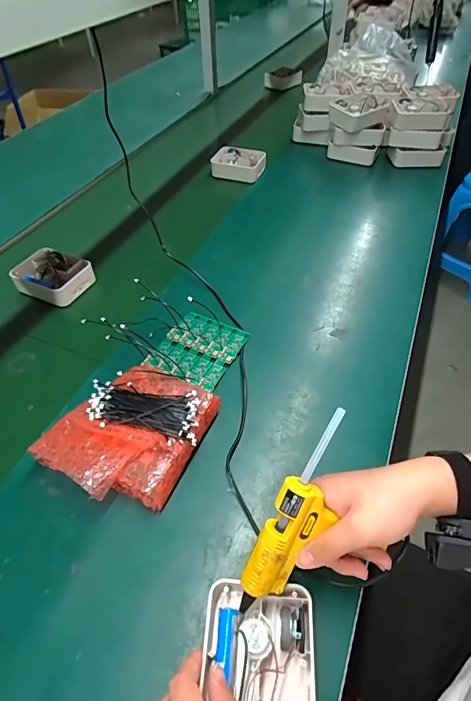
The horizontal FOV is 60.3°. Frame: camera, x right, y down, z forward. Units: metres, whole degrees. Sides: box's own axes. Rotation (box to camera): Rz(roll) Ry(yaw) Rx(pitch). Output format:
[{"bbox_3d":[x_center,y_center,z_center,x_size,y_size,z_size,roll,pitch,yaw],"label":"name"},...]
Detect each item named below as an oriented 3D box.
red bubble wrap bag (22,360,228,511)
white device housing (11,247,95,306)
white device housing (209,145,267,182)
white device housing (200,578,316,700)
[{"bbox_3d":[-0.134,0.104,0.533,0.172,0.061,0.189,23,54,21],"label":"red bubble wrap bag"},{"bbox_3d":[-0.346,-0.141,0.773,0.127,0.040,0.106,24,54,22],"label":"white device housing"},{"bbox_3d":[0.010,-0.493,1.061,0.134,0.038,0.096,12,49,11],"label":"white device housing"},{"bbox_3d":[0.022,0.288,0.373,0.099,0.036,0.123,0,49,2],"label":"white device housing"}]

